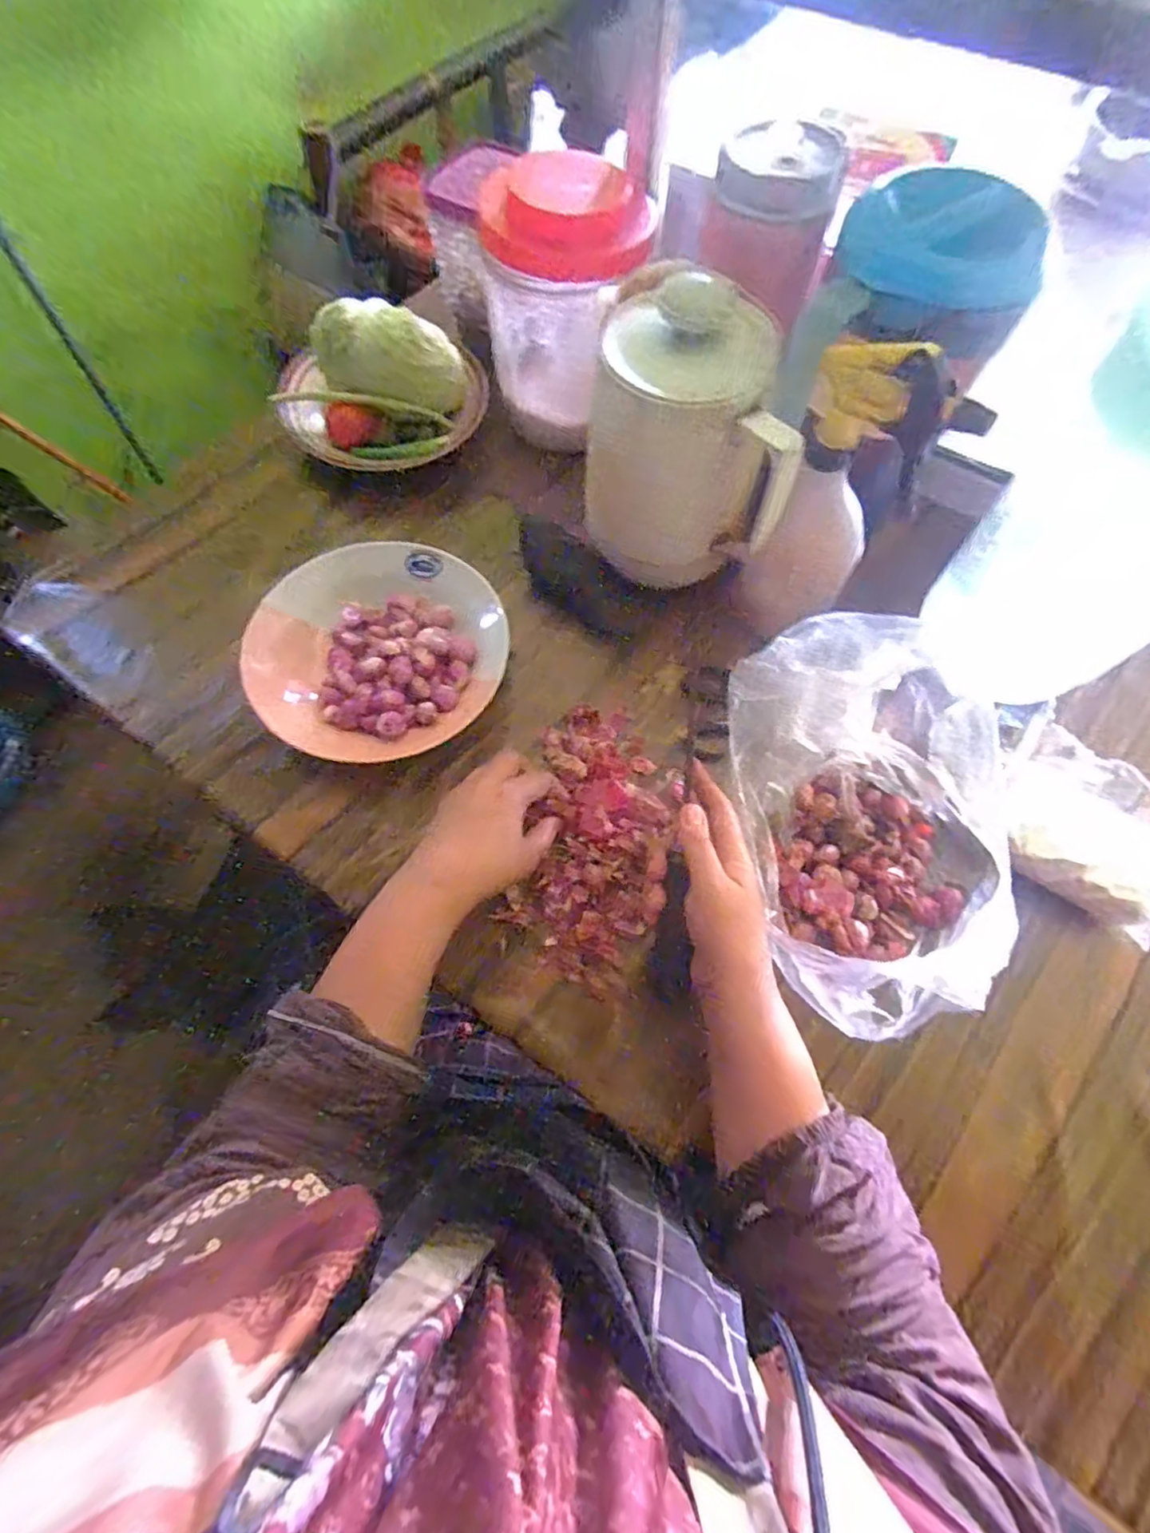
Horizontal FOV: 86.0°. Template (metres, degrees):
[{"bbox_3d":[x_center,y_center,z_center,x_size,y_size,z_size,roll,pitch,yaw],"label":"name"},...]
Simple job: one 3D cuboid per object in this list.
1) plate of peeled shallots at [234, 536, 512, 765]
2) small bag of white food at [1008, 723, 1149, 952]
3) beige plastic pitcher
[{"bbox_3d":[-0.158,-0.096,0.505,0.195,0.040,0.198,-1,65,1],"label":"plate of peeled shallots"},{"bbox_3d":[0.409,0.060,0.438,0.201,0.034,0.142,32,70,15],"label":"small bag of white food"},{"bbox_3d":[0.083,-0.232,0.450,0.145,0.168,0.110,14,66,8],"label":"beige plastic pitcher"}]

